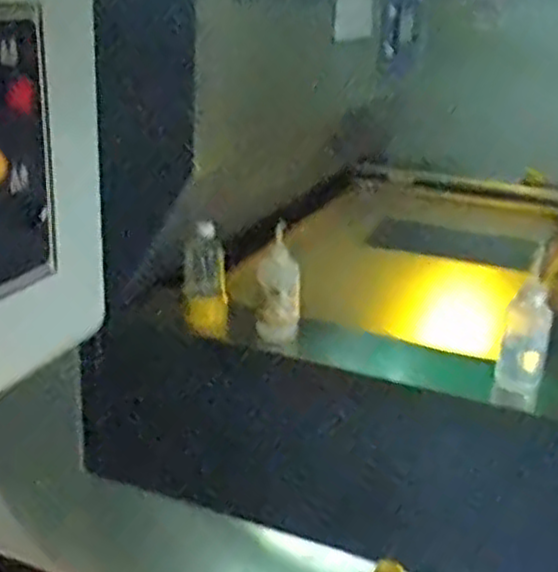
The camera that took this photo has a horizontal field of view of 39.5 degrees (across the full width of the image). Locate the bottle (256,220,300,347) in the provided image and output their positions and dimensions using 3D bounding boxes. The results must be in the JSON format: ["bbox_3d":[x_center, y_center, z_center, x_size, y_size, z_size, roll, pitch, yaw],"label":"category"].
[{"bbox_3d":[0.000,0.004,1.376,0.080,0.186,0.075,4,22,1],"label":"bottle"}]

